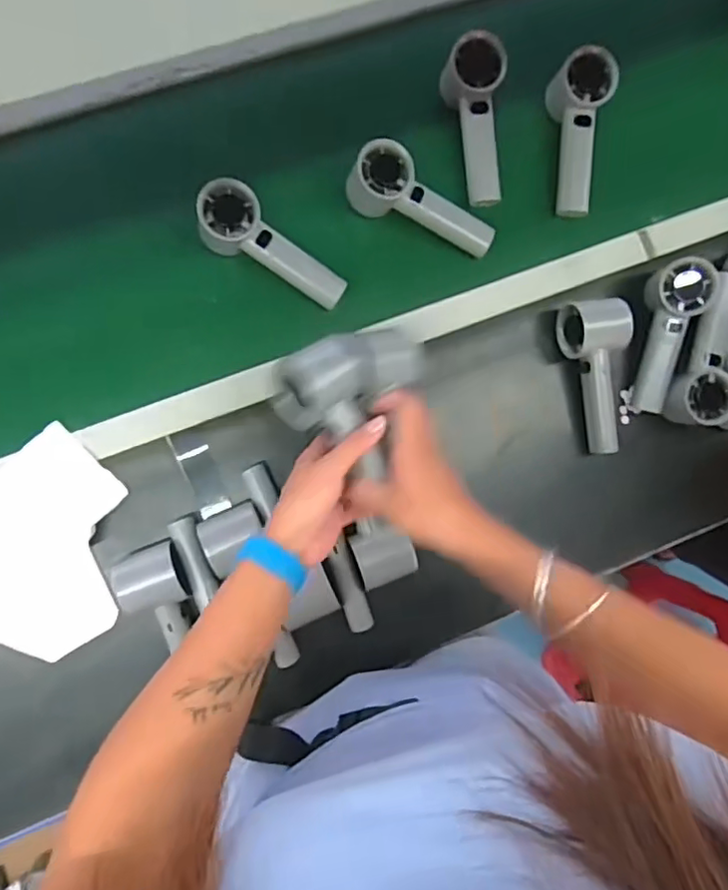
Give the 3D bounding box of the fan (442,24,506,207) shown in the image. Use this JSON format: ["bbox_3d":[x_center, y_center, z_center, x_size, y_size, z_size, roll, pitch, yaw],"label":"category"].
[{"bbox_3d":[0.119,-0.333,0.620,0.053,0.051,0.154,-7,93,-7],"label":"fan"}]

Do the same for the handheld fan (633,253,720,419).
[{"bbox_3d":[0.325,-0.113,0.635,0.055,0.046,0.157,5,107,-8],"label":"handheld fan"}]

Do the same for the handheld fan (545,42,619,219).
[{"bbox_3d":[0.223,-0.322,0.622,0.055,0.054,0.148,7,84,-6],"label":"handheld fan"}]

